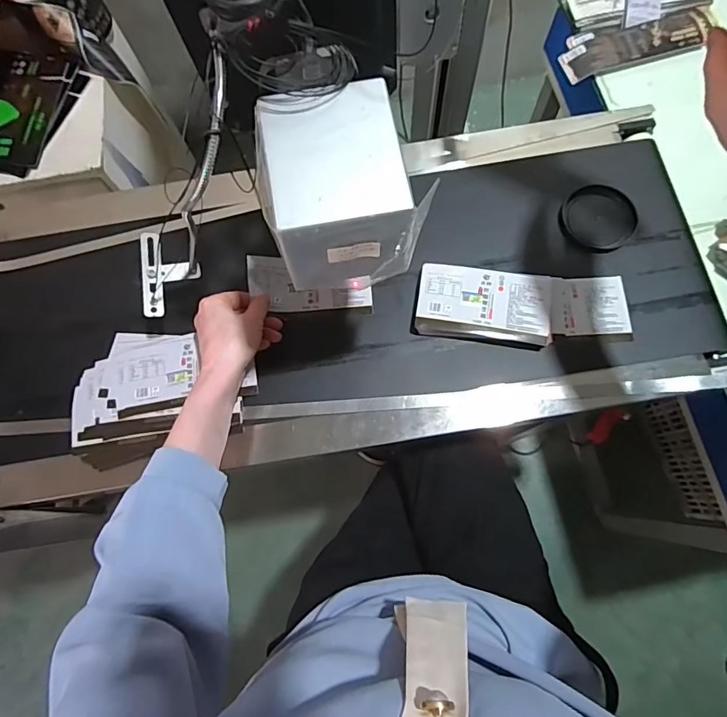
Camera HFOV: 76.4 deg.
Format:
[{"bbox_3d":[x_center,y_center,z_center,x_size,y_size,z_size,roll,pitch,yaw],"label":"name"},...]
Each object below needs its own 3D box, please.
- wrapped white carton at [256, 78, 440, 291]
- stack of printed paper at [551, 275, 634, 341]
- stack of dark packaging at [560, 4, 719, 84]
[{"bbox_3d":[-0.024,-0.126,0.360,0.112,0.083,0.124,-12,74,-2],"label":"wrapped white carton"},{"bbox_3d":[0.275,-0.062,0.561,0.091,0.009,0.079,1,74,1],"label":"stack of printed paper"},{"bbox_3d":[0.456,-0.526,0.771,0.245,0.009,0.084,-12,78,5],"label":"stack of dark packaging"}]

